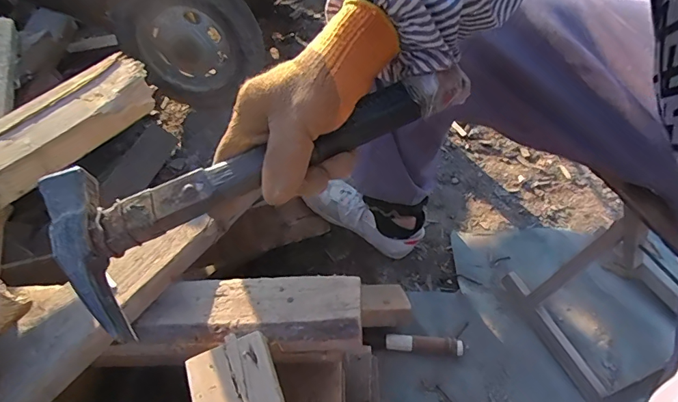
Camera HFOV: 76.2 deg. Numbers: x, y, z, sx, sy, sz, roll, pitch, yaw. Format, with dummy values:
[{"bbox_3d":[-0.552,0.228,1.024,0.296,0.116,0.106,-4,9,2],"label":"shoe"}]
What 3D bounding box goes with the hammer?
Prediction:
[{"bbox_3d":[-0.040,-0.027,0.328,0.326,0.045,0.113,-26,52,-12],"label":"hammer"}]

